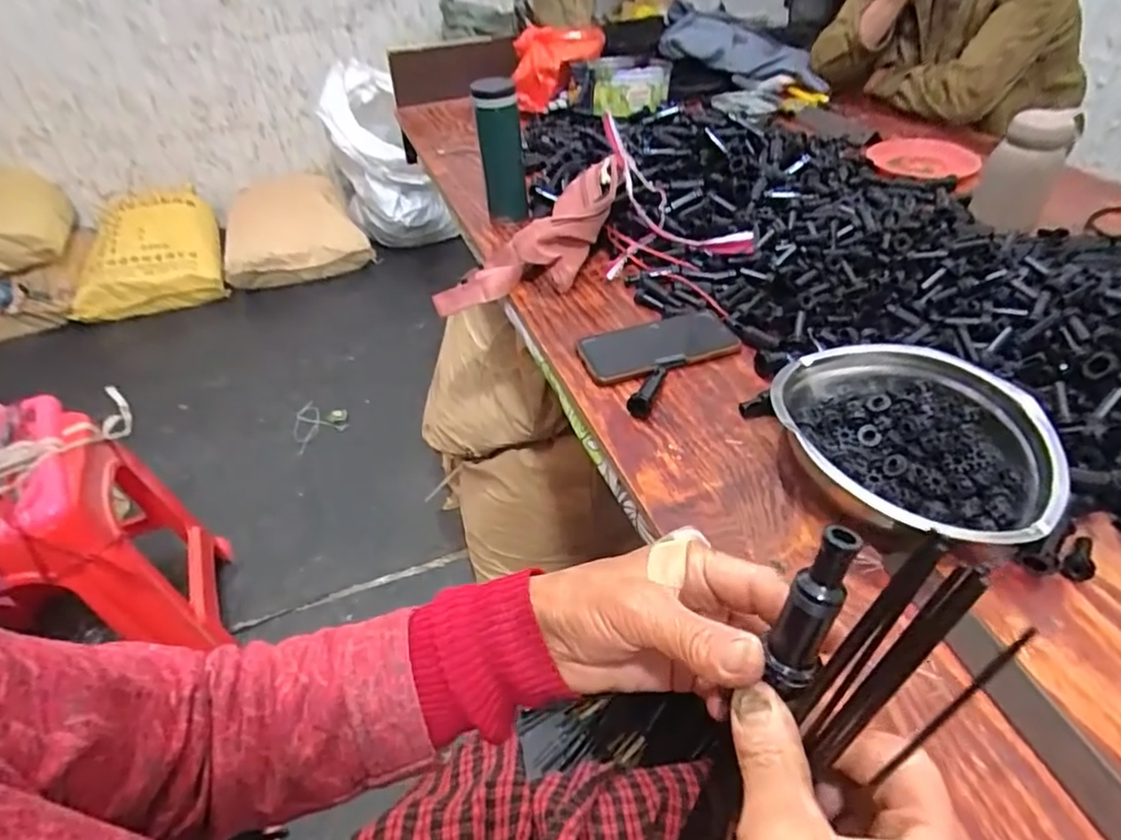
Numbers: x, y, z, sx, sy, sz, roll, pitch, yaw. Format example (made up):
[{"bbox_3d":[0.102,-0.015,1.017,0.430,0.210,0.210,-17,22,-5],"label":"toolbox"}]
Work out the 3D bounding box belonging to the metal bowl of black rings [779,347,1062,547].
[{"bbox_3d":[0.273,0.022,0.506,0.189,0.064,0.193,-2,43,2],"label":"metal bowl of black rings"}]

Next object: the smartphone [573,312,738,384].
[{"bbox_3d":[0.105,-0.078,0.664,0.162,0.011,0.075,-16,44,-13],"label":"smartphone"}]

